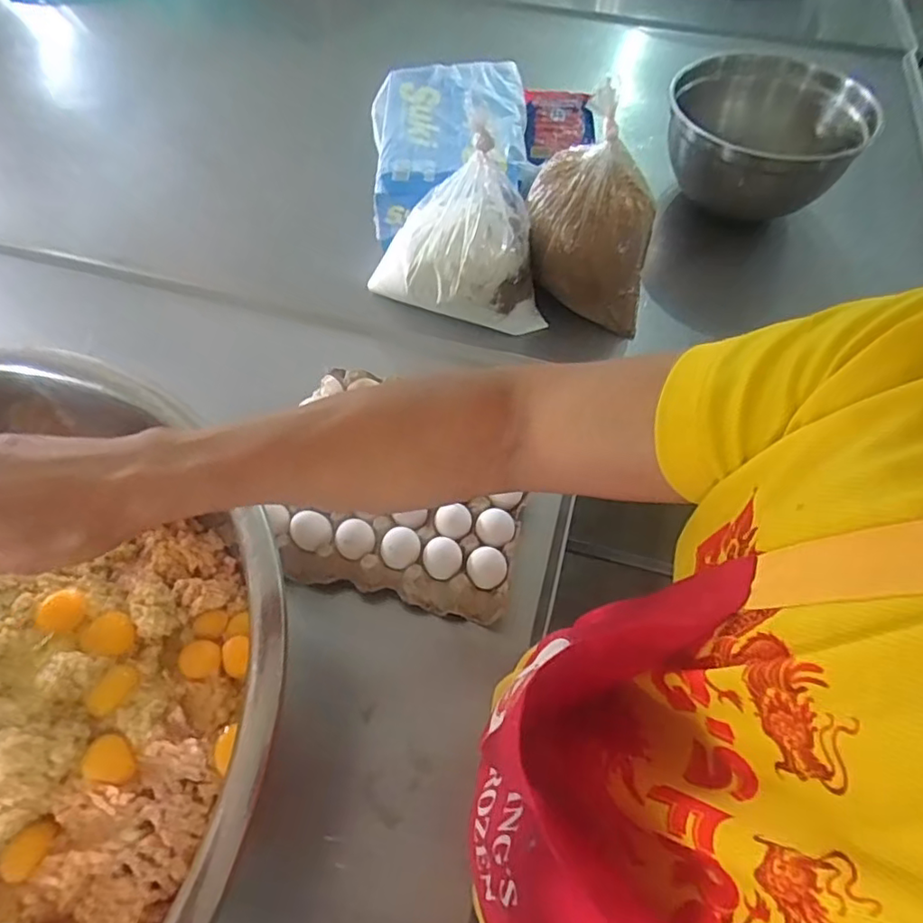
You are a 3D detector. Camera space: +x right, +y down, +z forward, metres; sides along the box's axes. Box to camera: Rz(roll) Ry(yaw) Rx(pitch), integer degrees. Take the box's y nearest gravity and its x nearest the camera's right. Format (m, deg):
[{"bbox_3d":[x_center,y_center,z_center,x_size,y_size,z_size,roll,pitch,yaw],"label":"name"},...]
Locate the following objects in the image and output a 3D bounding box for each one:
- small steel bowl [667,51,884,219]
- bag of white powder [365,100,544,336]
[{"bbox_3d":[0.511,-0.549,1.017,0.323,0.166,0.322,24,60,13],"label":"small steel bowl"},{"bbox_3d":[-0.005,-0.308,0.826,0.257,0.204,0.133,6,58,2],"label":"bag of white powder"}]

